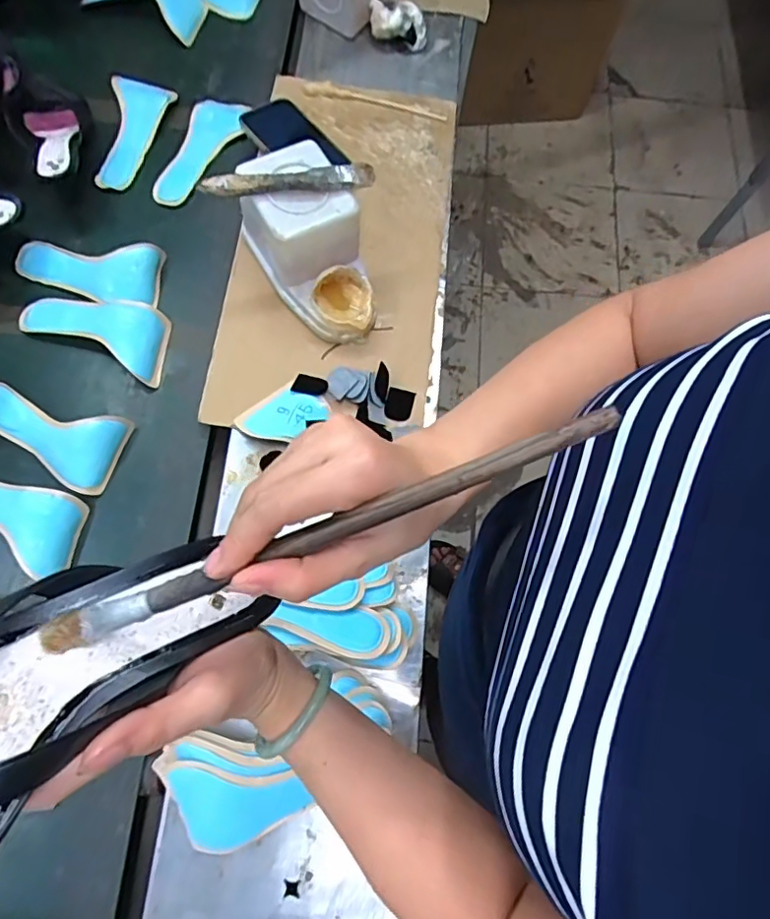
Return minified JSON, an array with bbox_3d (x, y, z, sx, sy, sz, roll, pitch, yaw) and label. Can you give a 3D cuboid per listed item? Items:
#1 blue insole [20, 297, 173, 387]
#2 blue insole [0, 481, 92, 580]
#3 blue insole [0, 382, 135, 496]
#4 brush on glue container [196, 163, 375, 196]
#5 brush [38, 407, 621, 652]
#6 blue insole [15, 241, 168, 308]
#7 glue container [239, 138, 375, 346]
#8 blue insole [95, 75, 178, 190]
[{"bbox_3d":[-0.344,-0.159,0.661,0.187,0.023,0.084,19,72,3],"label":"blue insole"},{"bbox_3d":[-0.411,0.062,0.585,0.181,0.028,0.083,14,72,2],"label":"blue insole"},{"bbox_3d":[-0.382,-0.032,0.614,0.174,0.029,0.086,19,72,4],"label":"blue insole"},{"bbox_3d":[-0.099,-0.291,0.577,0.174,0.022,0.024,-10,73,-6],"label":"brush on glue container"},{"bbox_3d":[-0.036,0.034,0.240,0.270,0.008,0.016,-22,73,11],"label":"brush"},{"bbox_3d":[-0.370,-0.232,0.684,0.195,0.046,0.084,6,72,0],"label":"blue insole"},{"bbox_3d":[-0.077,-0.232,0.621,0.104,0.113,0.184,-29,76,-11],"label":"glue container"},{"bbox_3d":[-0.346,-0.444,0.757,0.073,0.026,0.172,9,72,0],"label":"blue insole"}]

